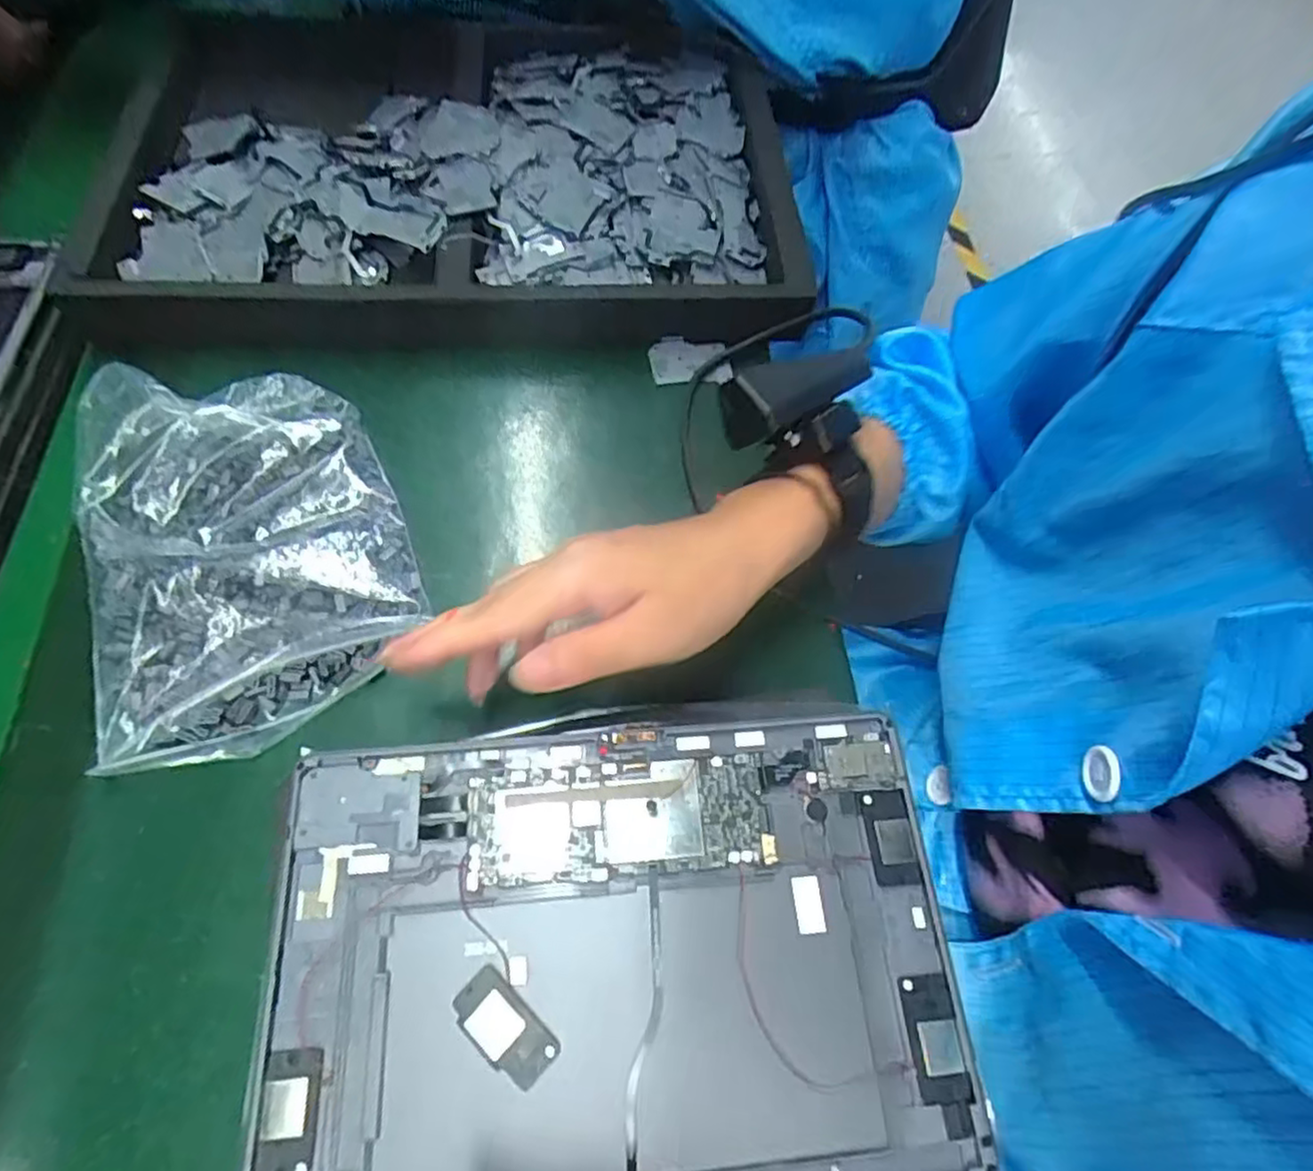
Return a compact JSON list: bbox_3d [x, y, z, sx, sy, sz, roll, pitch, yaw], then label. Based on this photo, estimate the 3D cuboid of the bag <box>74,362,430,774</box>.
[{"bbox_3d":[-0.204,-0.024,0.338,0.146,0.034,0.197,-17,64,-11],"label":"bag"}]

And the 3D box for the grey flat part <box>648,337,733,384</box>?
[{"bbox_3d":[0.021,-0.141,0.429,0.049,0.010,0.031,-5,62,-5],"label":"grey flat part"}]

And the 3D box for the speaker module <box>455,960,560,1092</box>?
[{"bbox_3d":[-0.056,0.161,0.250,0.041,0.004,0.021,39,67,17],"label":"speaker module"}]

